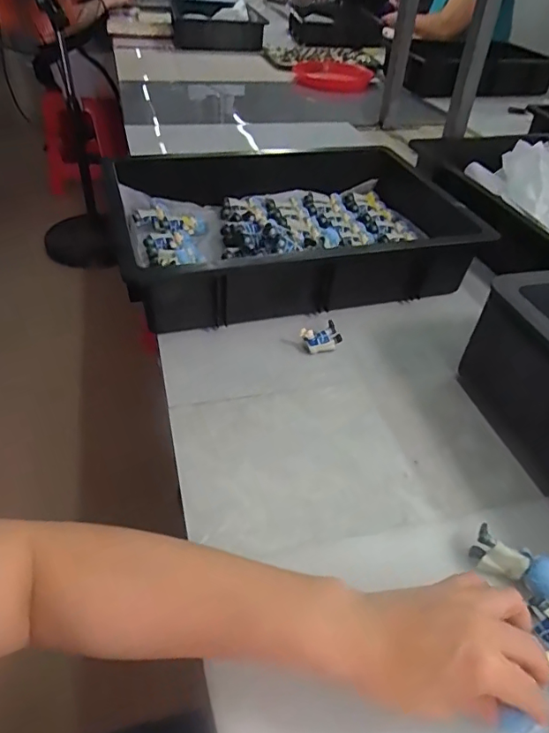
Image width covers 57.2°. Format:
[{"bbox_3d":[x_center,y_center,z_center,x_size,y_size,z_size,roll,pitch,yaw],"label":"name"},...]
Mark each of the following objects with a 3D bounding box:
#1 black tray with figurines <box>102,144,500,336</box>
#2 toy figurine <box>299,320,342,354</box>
[{"bbox_3d":[0.045,-0.205,0.705,0.482,0.093,0.337,-9,43,-16],"label":"black tray with figurines"},{"bbox_3d":[0.053,-0.031,0.566,0.045,0.023,0.025,-18,46,-24],"label":"toy figurine"}]

